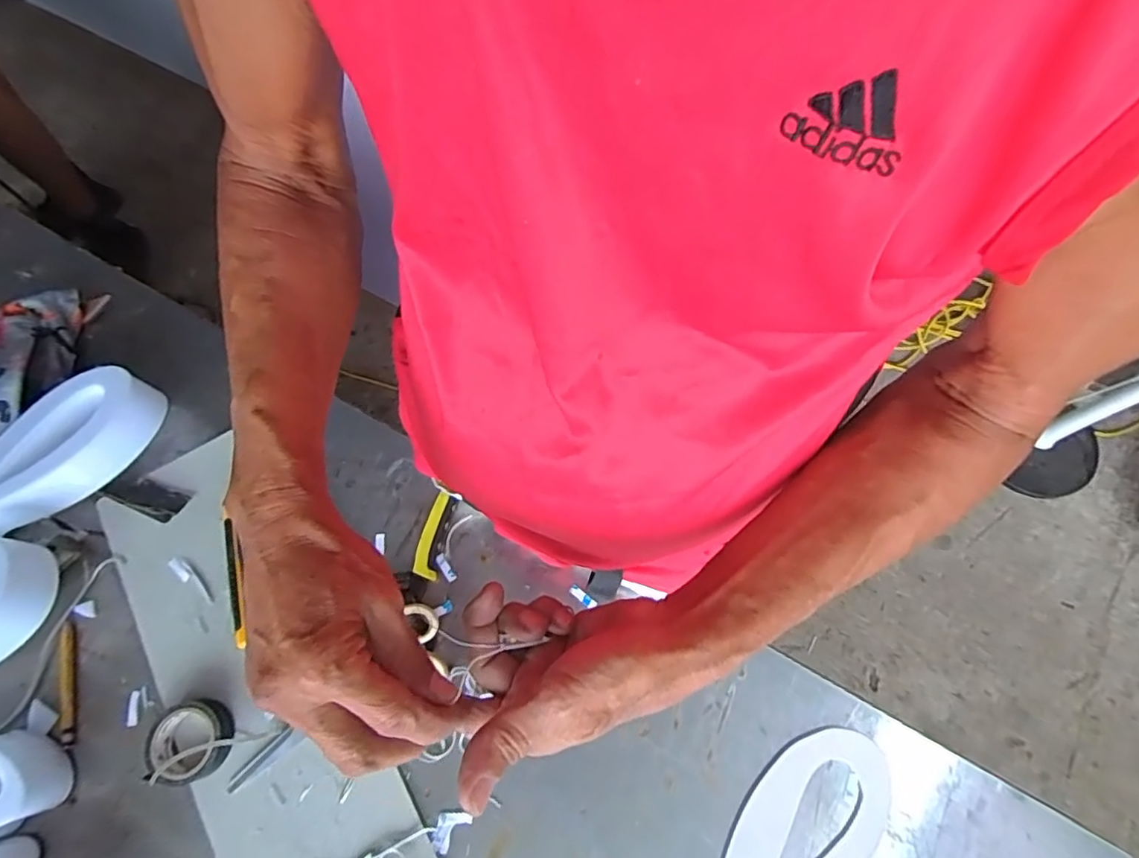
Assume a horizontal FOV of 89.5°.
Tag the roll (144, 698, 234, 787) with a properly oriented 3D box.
[{"bbox_3d":[-0.288,0.236,0.434,0.056,0.030,0.055,0,68,0],"label":"roll"}]

